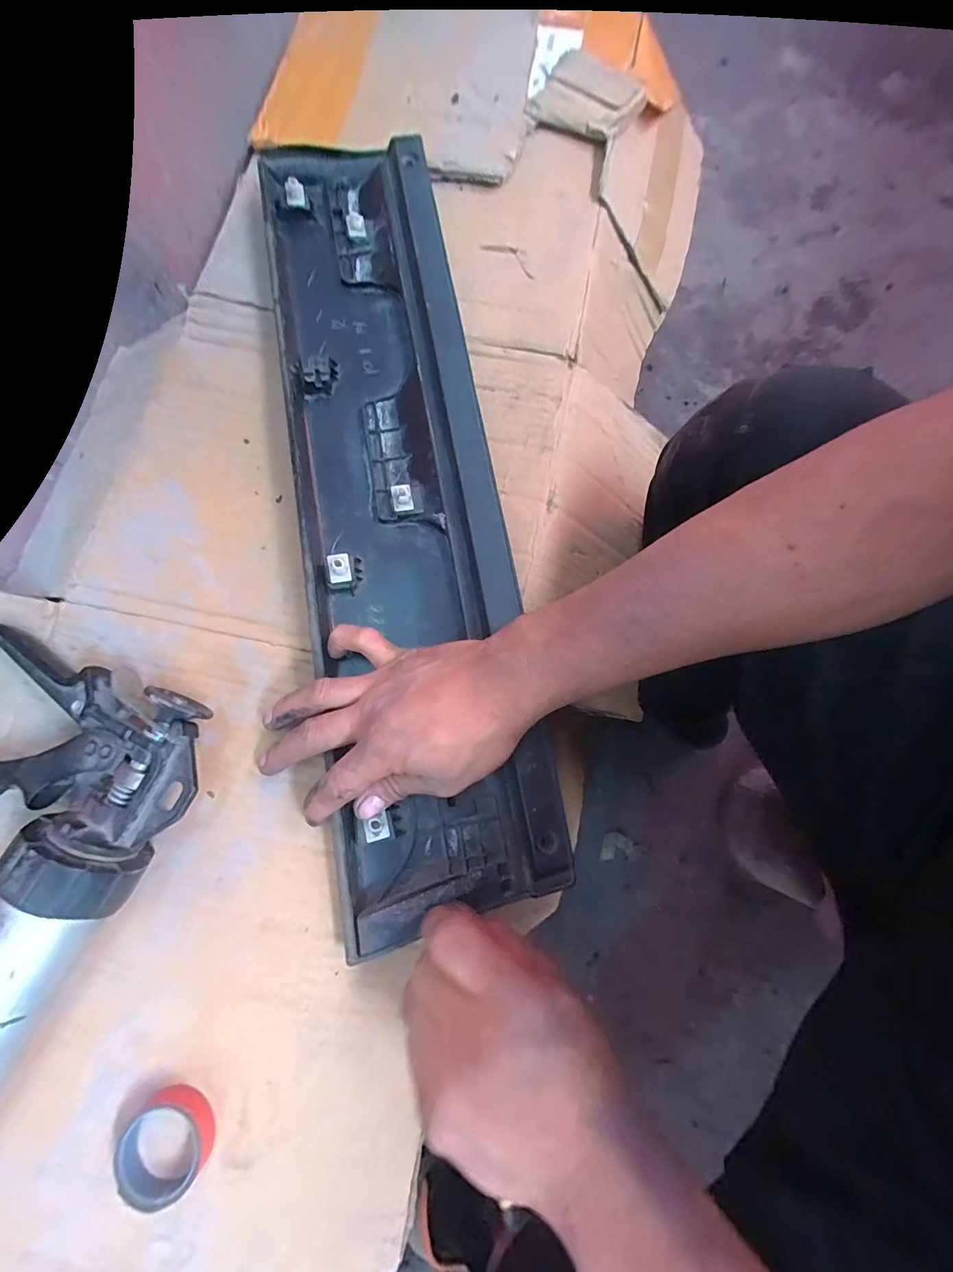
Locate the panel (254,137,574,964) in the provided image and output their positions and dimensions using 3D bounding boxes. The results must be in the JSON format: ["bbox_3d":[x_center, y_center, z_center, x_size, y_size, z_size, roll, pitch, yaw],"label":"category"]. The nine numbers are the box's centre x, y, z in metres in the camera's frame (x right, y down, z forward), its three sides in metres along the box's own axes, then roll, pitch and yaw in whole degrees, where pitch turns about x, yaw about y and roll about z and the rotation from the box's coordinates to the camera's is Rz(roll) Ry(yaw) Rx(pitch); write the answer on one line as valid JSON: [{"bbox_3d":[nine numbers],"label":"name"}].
[{"bbox_3d":[-0.061,-0.114,0.329,0.144,0.030,0.585,-10,80,-3],"label":"panel"}]

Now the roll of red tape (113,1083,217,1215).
[{"bbox_3d":[-0.166,0.273,0.244,0.045,0.011,0.047,0,76,-1],"label":"roll of red tape"}]

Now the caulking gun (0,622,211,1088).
[{"bbox_3d":[-0.342,0.231,0.233,0.192,0.058,0.494,26,77,6],"label":"caulking gun"}]

